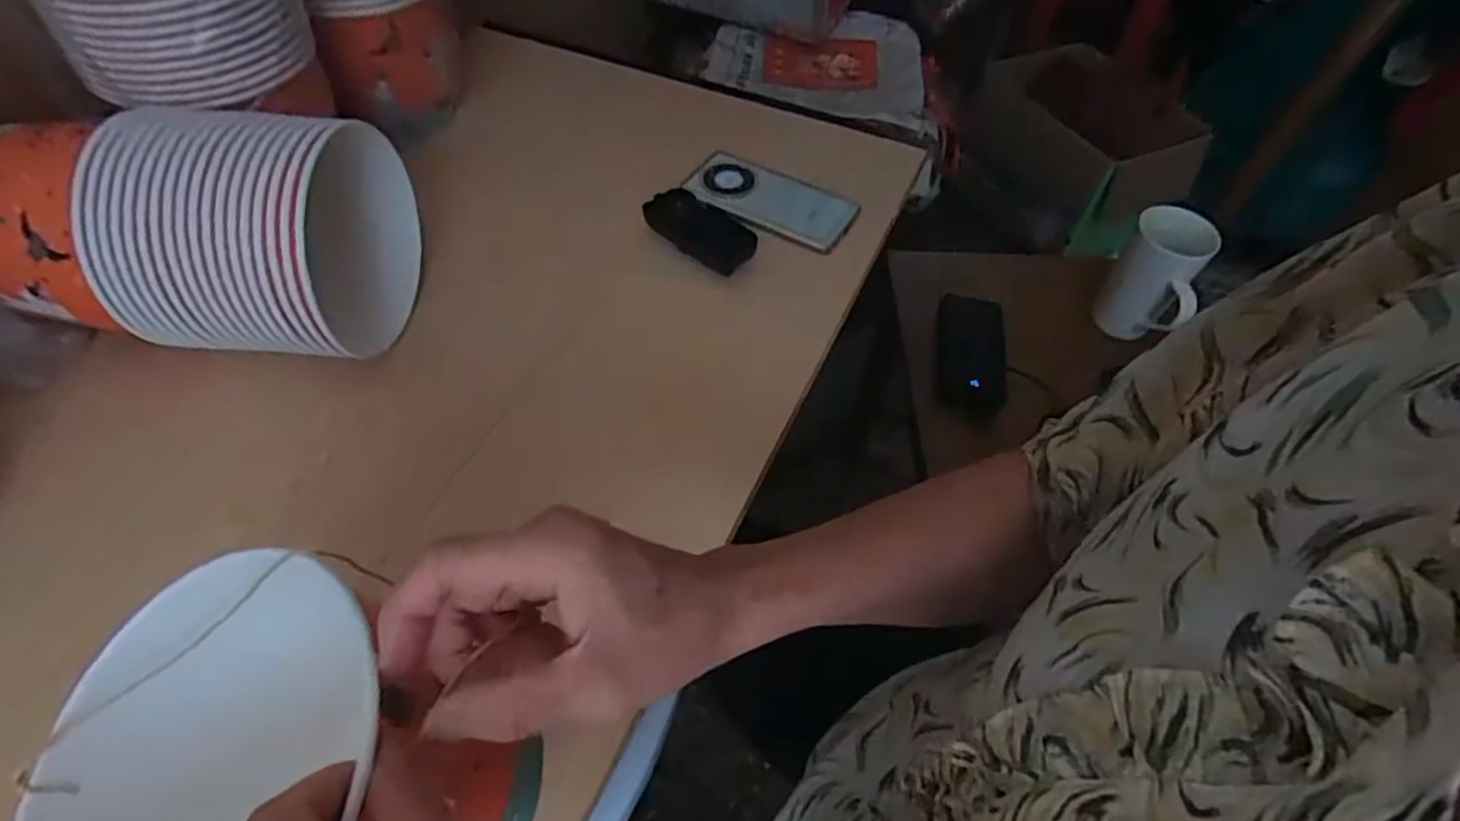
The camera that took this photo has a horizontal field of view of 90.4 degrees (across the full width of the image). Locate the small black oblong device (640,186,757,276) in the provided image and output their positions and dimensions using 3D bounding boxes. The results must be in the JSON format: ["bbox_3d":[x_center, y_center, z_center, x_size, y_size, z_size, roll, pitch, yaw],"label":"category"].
[{"bbox_3d":[-0.027,-0.164,0.663,0.102,0.033,0.056,28,57,15],"label":"small black oblong device"}]

